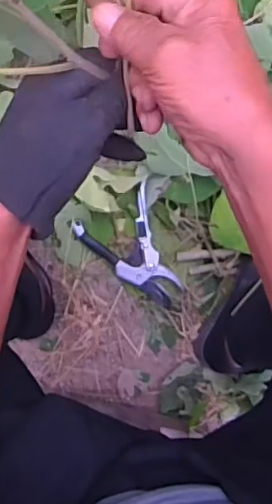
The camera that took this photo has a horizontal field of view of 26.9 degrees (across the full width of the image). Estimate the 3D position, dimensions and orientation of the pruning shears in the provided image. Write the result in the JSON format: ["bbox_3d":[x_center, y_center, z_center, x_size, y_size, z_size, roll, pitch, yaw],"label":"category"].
[{"bbox_3d":[0.003,0.006,0.858,0.121,0.020,0.180,-31,96,-7],"label":"pruning shears"}]

